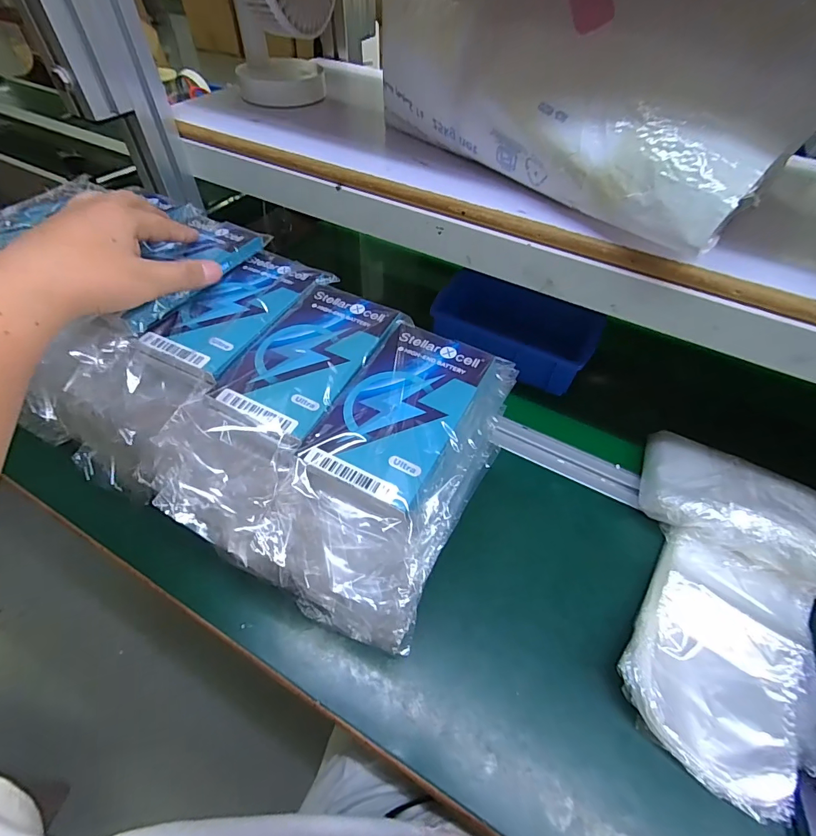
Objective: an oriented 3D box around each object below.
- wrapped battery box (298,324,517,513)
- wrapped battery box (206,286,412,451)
[{"bbox_3d":[0.004,-0.007,0.274,0.092,0.014,0.131,25,54,16],"label":"wrapped battery box"},{"bbox_3d":[-0.068,-0.045,0.303,0.083,0.013,0.133,26,54,17],"label":"wrapped battery box"}]

